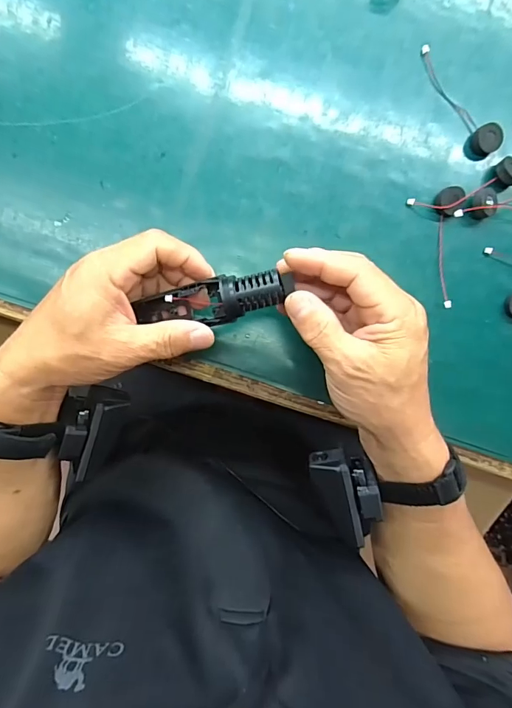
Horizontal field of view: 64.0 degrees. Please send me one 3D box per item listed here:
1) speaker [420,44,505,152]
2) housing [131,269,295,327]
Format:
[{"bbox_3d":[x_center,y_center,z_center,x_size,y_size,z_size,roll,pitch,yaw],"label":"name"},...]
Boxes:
[{"bbox_3d":[0.155,-0.194,0.310,0.020,0.012,0.094,-35,93,2],"label":"speaker"},{"bbox_3d":[-0.034,-0.035,0.283,0.116,0.031,0.030,-6,95,24],"label":"housing"}]

